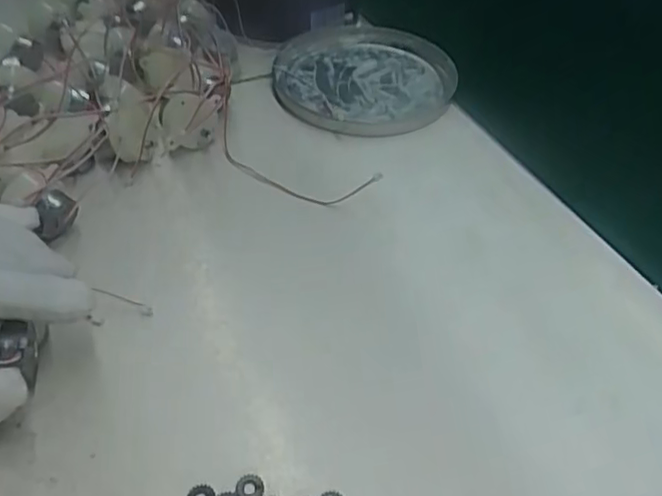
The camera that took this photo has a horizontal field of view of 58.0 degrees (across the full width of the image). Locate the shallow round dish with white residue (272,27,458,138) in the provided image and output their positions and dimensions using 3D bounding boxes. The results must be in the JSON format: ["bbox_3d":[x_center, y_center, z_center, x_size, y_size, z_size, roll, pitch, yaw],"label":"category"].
[{"bbox_3d":[0.025,-0.126,0.449,0.131,0.022,0.128,2,45,-2],"label":"shallow round dish with white residue"}]

